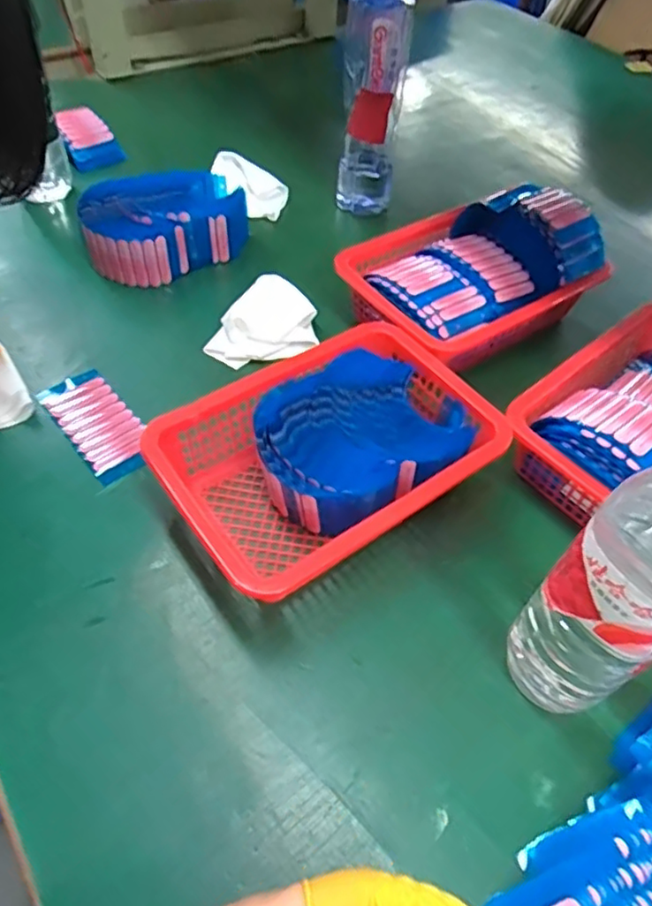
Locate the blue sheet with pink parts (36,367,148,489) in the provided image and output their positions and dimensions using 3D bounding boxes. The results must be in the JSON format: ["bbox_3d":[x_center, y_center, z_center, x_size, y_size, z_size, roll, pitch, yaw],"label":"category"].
[{"bbox_3d":[-0.180,-0.025,0.489,0.053,0.006,0.116,-32,59,-27],"label":"blue sheet with pink parts"}]

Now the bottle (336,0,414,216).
[{"bbox_3d":[0.048,-0.366,0.641,0.064,0.221,0.070,4,50,-1],"label":"bottle"}]

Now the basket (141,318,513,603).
[{"bbox_3d":[0.005,0.006,0.442,0.216,0.064,0.151,-28,58,-25],"label":"basket"}]

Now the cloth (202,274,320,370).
[{"bbox_3d":[-0.053,-0.114,0.560,0.077,0.029,0.100,25,53,16],"label":"cloth"}]

